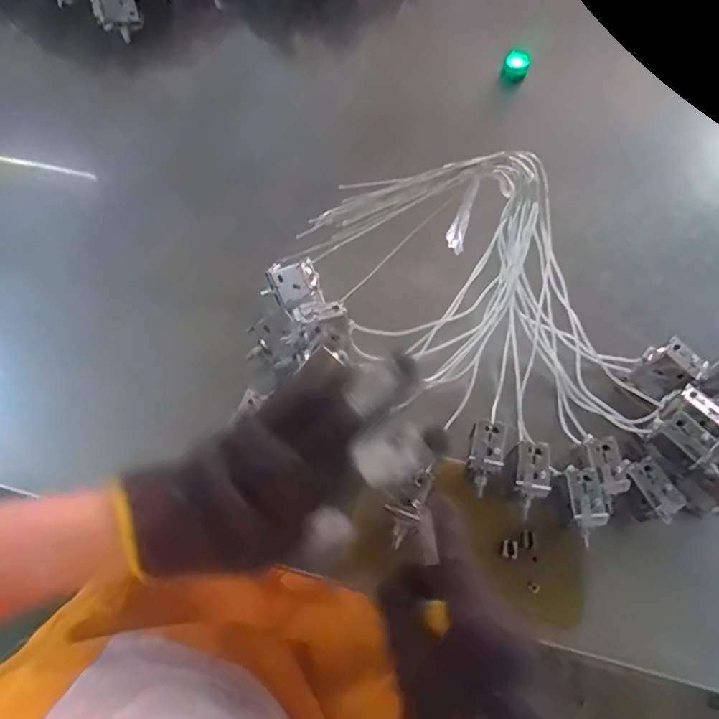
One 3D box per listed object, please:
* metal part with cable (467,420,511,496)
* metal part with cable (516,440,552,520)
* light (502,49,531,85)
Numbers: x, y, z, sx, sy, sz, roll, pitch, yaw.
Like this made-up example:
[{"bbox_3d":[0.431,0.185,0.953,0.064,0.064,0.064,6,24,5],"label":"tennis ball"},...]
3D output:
[{"bbox_3d":[0.091,0.070,0.391,0.026,0.022,0.050,19,66,8],"label":"metal part with cable"},{"bbox_3d":[0.123,0.085,0.385,0.024,0.022,0.051,9,65,3],"label":"metal part with cable"},{"bbox_3d":[0.191,-0.357,0.657,0.029,0.030,0.027,0,64,-1],"label":"light"}]

